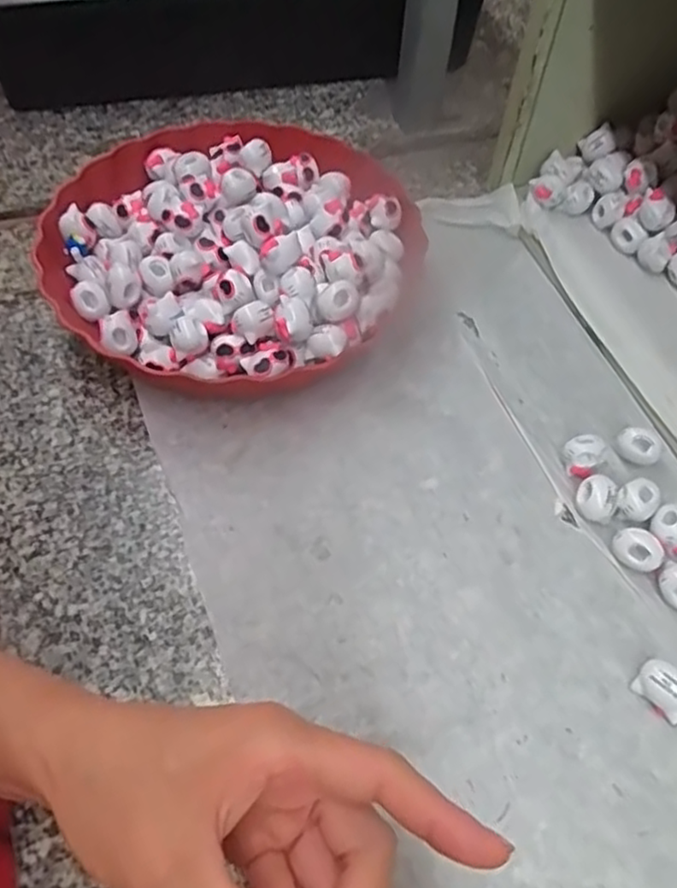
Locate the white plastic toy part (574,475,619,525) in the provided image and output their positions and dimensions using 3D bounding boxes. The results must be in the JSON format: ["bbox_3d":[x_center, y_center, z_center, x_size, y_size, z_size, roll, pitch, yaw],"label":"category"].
[{"bbox_3d":[0.146,0.032,0.379,0.024,0.020,0.020,37,63,20],"label":"white plastic toy part"}]

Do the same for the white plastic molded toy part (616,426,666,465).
[{"bbox_3d":[0.179,0.001,0.398,0.026,0.017,0.017,32,62,17],"label":"white plastic molded toy part"}]

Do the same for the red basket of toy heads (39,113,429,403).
[{"bbox_3d":[-0.068,-0.138,0.454,0.229,0.064,0.224,1,57,-2],"label":"red basket of toy heads"}]

